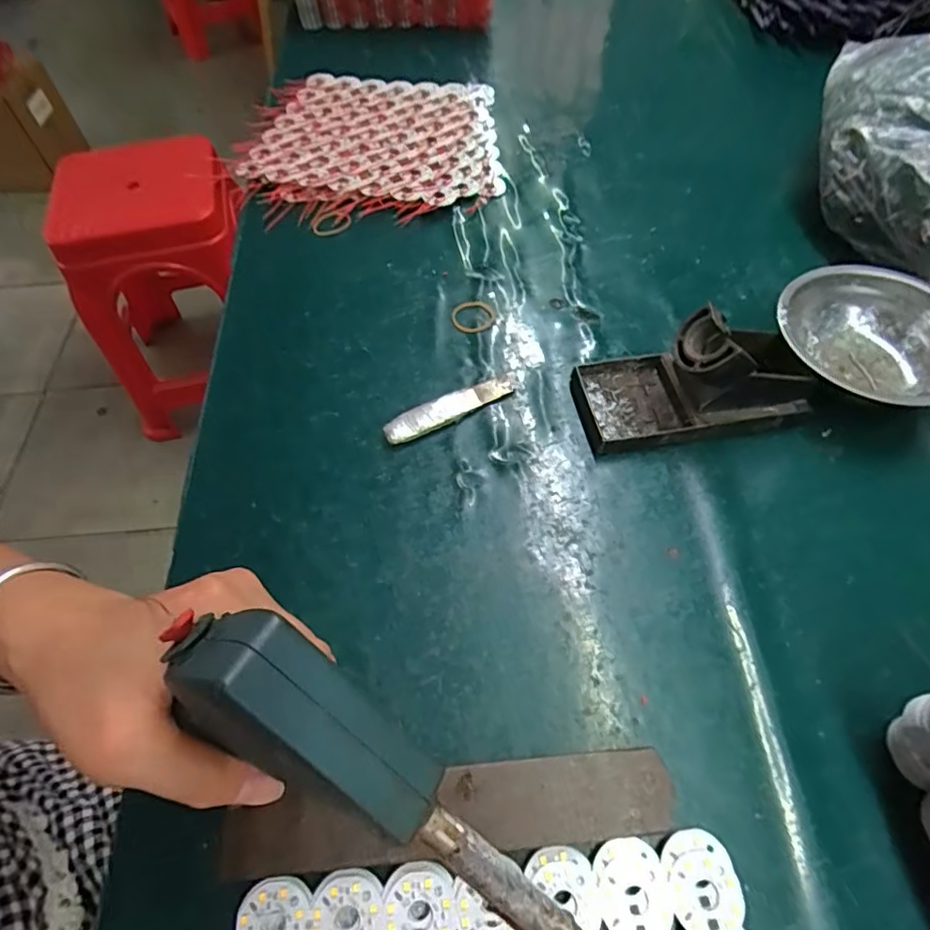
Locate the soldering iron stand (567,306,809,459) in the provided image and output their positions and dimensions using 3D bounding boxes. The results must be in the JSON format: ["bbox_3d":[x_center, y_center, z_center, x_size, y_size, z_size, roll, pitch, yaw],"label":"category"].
[{"bbox_3d":[0.155,-0.063,0.369,0.151,0.063,0.072,-8,58,-3],"label":"soldering iron stand"}]

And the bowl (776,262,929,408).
[{"bbox_3d":[0.294,-0.091,0.399,0.124,0.040,0.124,-1,58,1],"label":"bowl"}]

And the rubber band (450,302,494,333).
[{"bbox_3d":[0.007,-0.120,0.444,0.034,0.004,0.036,-1,58,1],"label":"rubber band"}]

